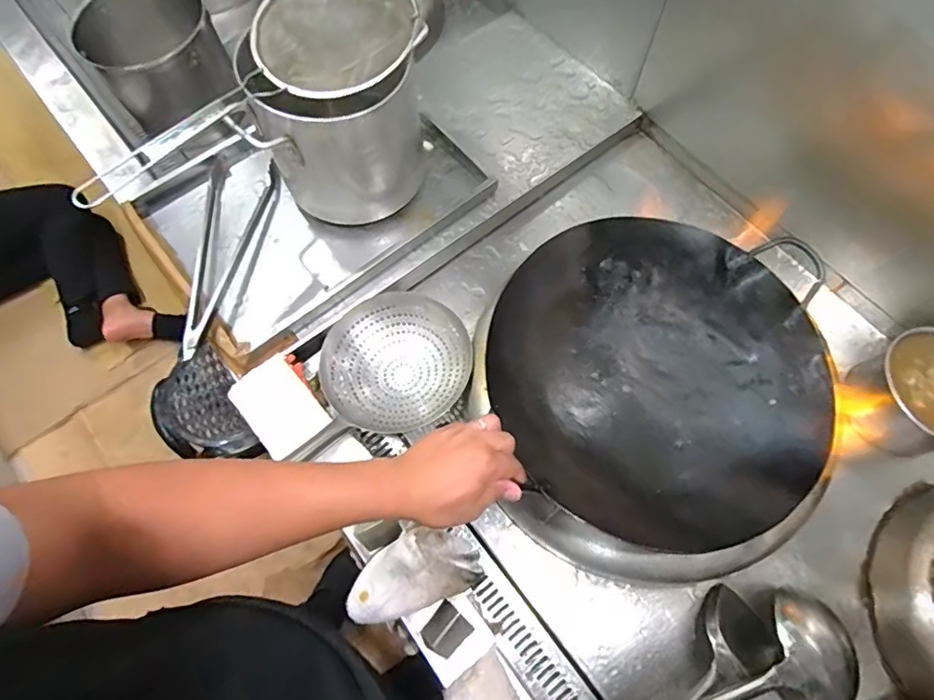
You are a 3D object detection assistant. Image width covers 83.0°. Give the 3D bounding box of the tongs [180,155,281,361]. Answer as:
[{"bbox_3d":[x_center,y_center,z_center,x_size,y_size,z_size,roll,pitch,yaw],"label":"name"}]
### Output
[{"bbox_3d":[-0.425,-0.163,0.871,0.124,0.052,0.377,10,67,4],"label":"tongs"}]

